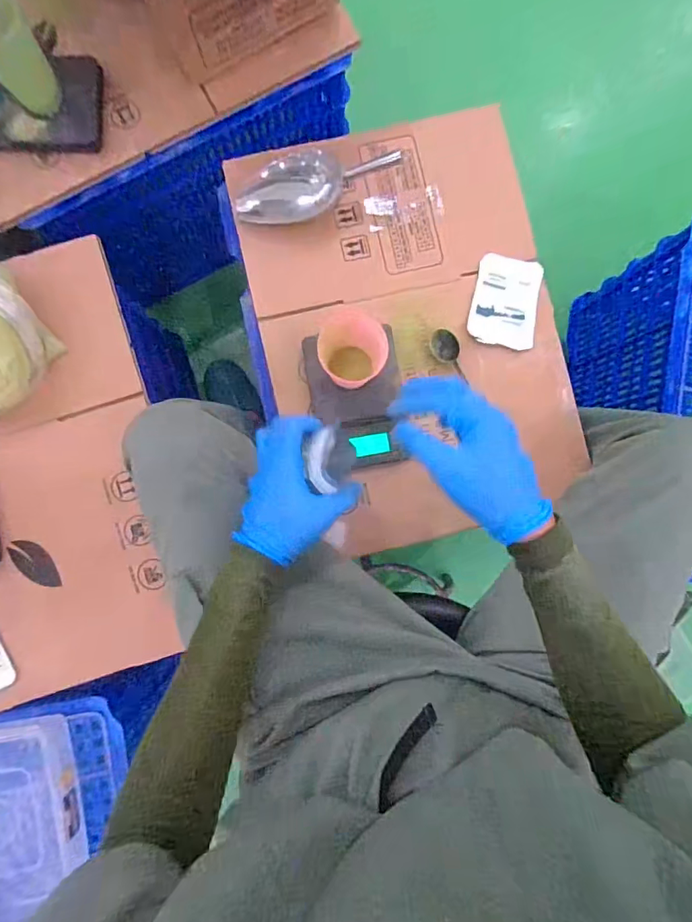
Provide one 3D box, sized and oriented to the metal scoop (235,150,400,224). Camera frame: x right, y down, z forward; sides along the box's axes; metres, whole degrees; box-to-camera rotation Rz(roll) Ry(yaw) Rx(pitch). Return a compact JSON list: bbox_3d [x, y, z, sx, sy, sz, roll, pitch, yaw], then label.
[{"bbox_3d":[-0.044,-0.388,0.661,0.219,0.054,0.063,-23,89,-3],"label":"metal scoop"}]

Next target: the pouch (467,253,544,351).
[{"bbox_3d":[0.232,-0.232,0.691,0.094,0.009,0.132,9,87,-1],"label":"pouch"}]

